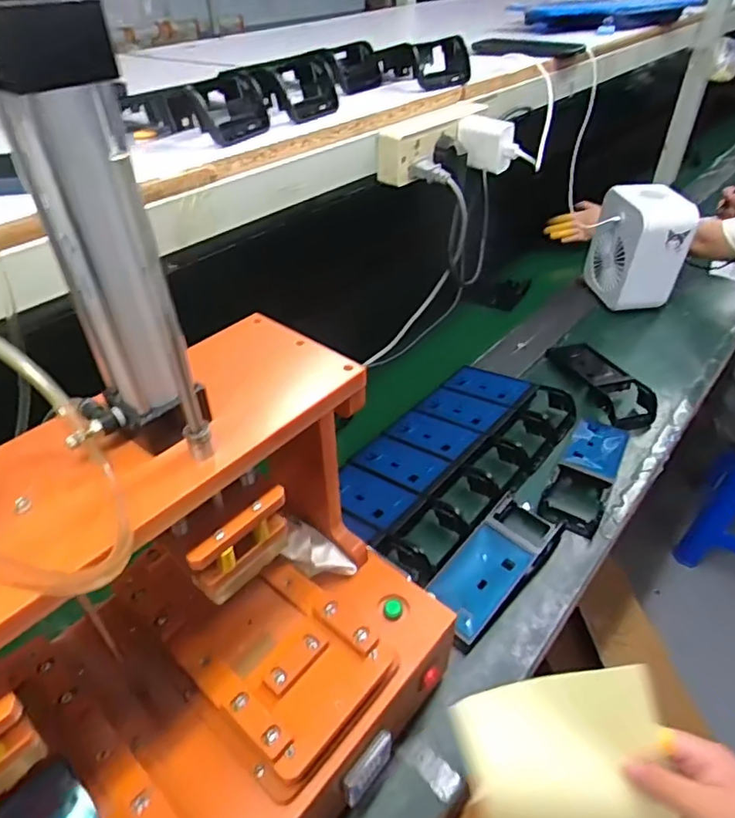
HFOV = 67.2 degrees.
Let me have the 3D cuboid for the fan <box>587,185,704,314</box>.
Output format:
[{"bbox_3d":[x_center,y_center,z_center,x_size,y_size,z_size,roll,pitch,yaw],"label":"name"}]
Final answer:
[{"bbox_3d":[0.560,-0.329,1.161,0.129,0.249,0.168,-1,40,1],"label":"fan"}]

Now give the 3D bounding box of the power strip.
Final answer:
[{"bbox_3d":[0.077,-0.303,0.621,0.038,0.050,0.183,25,47,28],"label":"power strip"}]

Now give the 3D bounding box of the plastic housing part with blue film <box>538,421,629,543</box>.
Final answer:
[{"bbox_3d":[0.319,0.078,0.794,0.079,0.046,0.240,21,45,25],"label":"plastic housing part with blue film"}]

